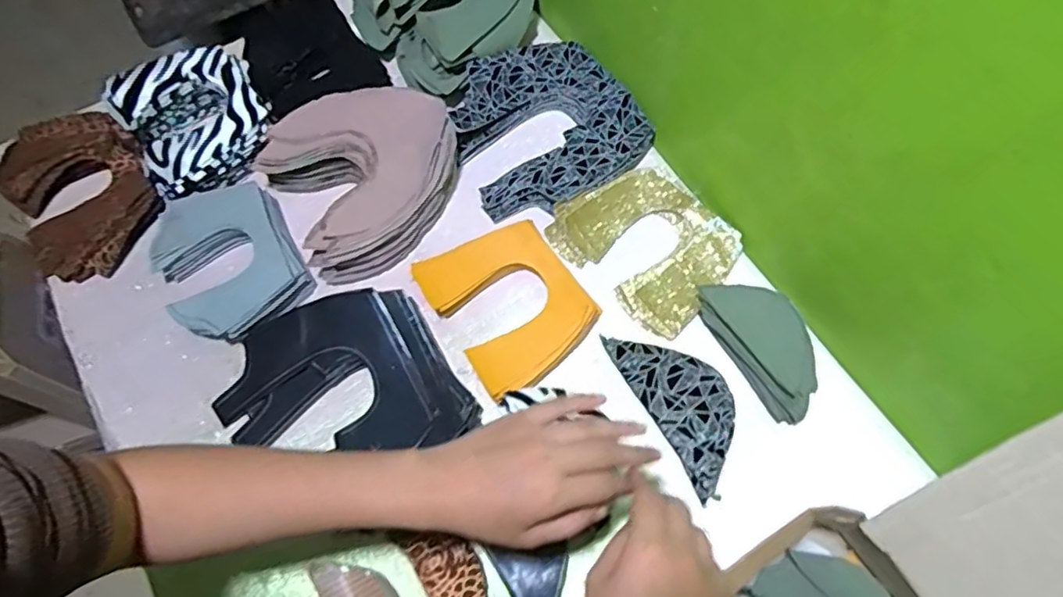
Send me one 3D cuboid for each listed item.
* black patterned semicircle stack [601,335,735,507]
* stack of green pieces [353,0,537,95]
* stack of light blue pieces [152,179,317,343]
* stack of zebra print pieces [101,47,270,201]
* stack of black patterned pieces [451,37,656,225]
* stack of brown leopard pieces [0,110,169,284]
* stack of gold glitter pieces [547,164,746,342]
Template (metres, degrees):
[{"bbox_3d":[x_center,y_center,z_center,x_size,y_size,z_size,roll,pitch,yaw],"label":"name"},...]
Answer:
[{"bbox_3d":[0.135,0.090,0.551,0.072,0.020,0.150,-29,69,-10],"label":"black patterned semicircle stack"},{"bbox_3d":[-0.089,-0.330,0.706,0.188,0.057,0.170,-35,70,-13],"label":"stack of green pieces"},{"bbox_3d":[-0.296,-0.037,0.617,0.123,0.041,0.156,-28,69,-10],"label":"stack of light blue pieces"},{"bbox_3d":[-0.356,-0.192,0.667,0.134,0.039,0.155,-35,70,-12],"label":"stack of zebra print pieces"},{"bbox_3d":[0.014,-0.185,0.659,0.185,0.032,0.178,-27,69,-9],"label":"stack of black patterned pieces"},{"bbox_3d":[-0.470,-0.110,0.656,0.137,0.039,0.176,-33,70,-12],"label":"stack of brown leopard pieces"},{"bbox_3d":[0.115,-0.058,0.620,0.162,0.022,0.134,42,74,17],"label":"stack of gold glitter pieces"}]

